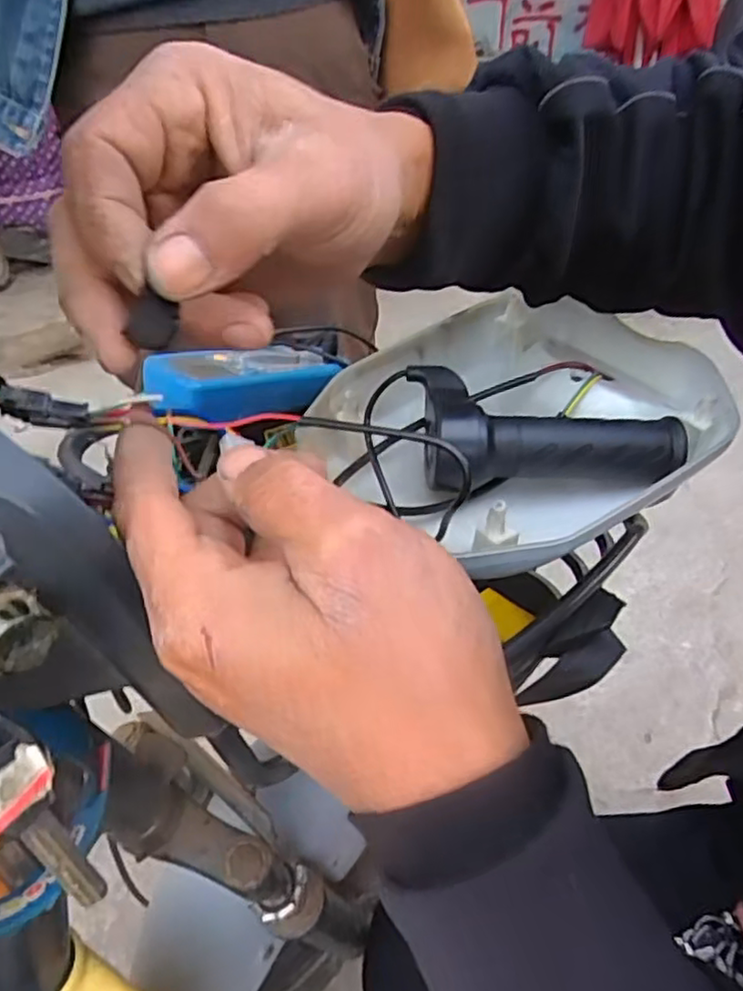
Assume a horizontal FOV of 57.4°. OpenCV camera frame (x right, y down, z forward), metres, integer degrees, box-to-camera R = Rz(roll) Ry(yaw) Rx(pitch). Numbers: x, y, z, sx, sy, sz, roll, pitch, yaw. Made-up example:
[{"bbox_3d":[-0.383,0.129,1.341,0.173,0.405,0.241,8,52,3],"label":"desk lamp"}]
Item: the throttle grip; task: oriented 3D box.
[{"bbox_3d":[0.095,-0.039,0.367,0.142,0.040,0.055,-1,34,-4],"label":"throttle grip"}]

